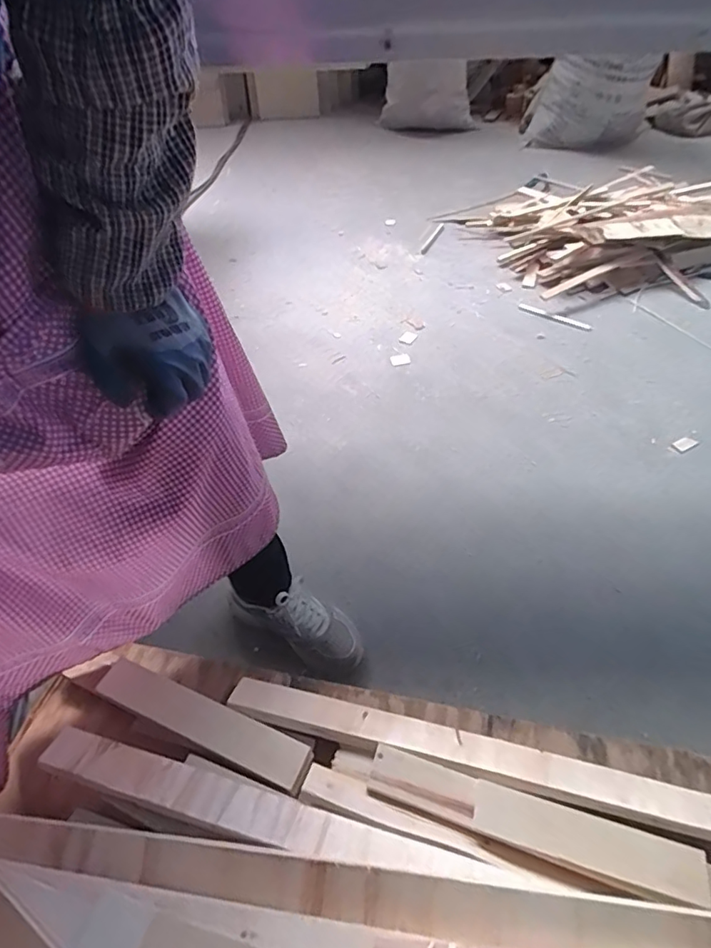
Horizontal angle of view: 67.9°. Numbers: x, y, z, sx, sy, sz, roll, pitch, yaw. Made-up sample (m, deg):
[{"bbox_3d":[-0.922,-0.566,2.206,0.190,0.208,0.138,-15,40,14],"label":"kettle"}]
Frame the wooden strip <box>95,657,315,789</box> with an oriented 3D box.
[{"bbox_3d":[-0.194,0.303,0.654,0.282,0.021,0.050,16,51,18],"label":"wooden strip"}]

